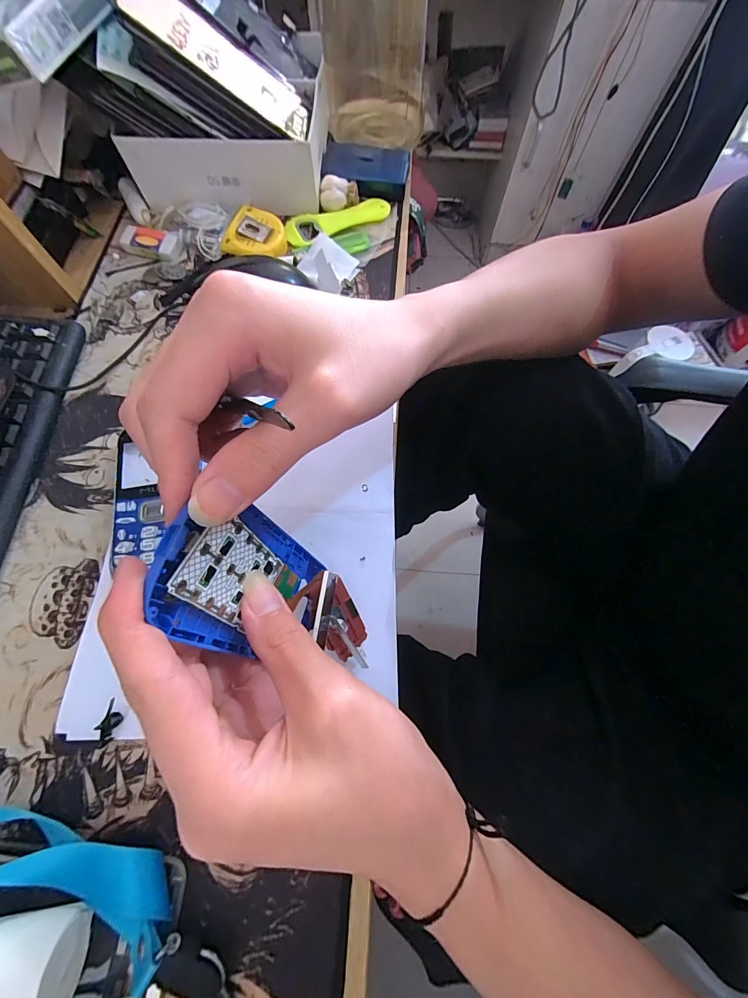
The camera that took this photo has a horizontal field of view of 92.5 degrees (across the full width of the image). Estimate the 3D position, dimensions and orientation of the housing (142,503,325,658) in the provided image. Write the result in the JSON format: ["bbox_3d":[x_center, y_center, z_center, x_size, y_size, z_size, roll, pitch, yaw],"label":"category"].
[{"bbox_3d":[-0.057,0.041,0.173,0.010,0.114,0.058,10,66,26],"label":"housing"}]

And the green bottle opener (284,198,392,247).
[{"bbox_3d":[-0.040,-0.291,0.372,0.113,0.010,0.043,-29,74,-10],"label":"green bottle opener"}]

